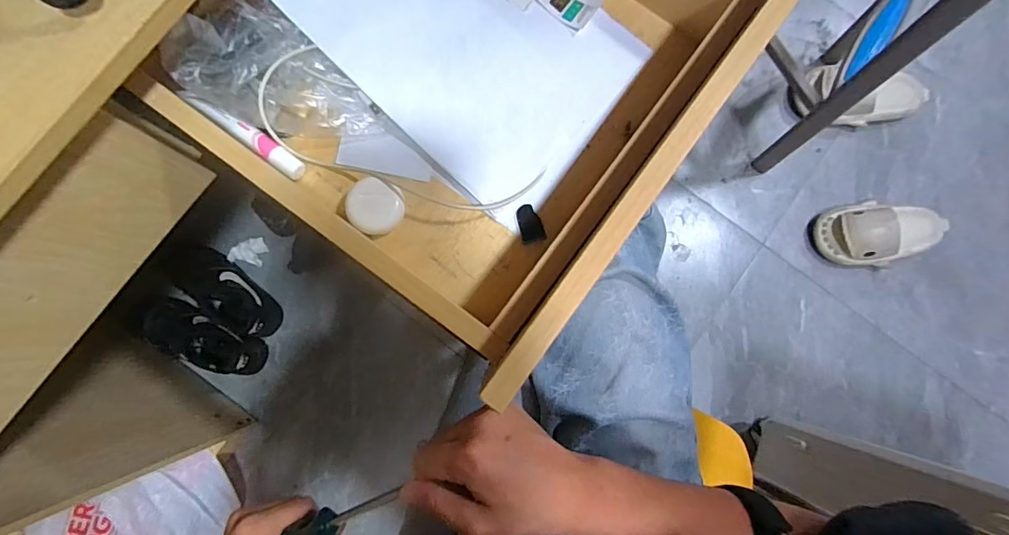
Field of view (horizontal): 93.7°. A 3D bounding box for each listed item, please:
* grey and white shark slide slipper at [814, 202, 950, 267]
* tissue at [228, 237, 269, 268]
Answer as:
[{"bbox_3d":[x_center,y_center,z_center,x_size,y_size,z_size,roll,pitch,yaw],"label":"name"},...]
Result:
[{"bbox_3d":[0.803,-0.071,0.993,0.266,0.079,0.128,-1,84,-2],"label":"grey and white shark slide slipper"},{"bbox_3d":[-0.532,-0.035,0.987,0.067,0.021,0.059,10,84,0],"label":"tissue"}]

